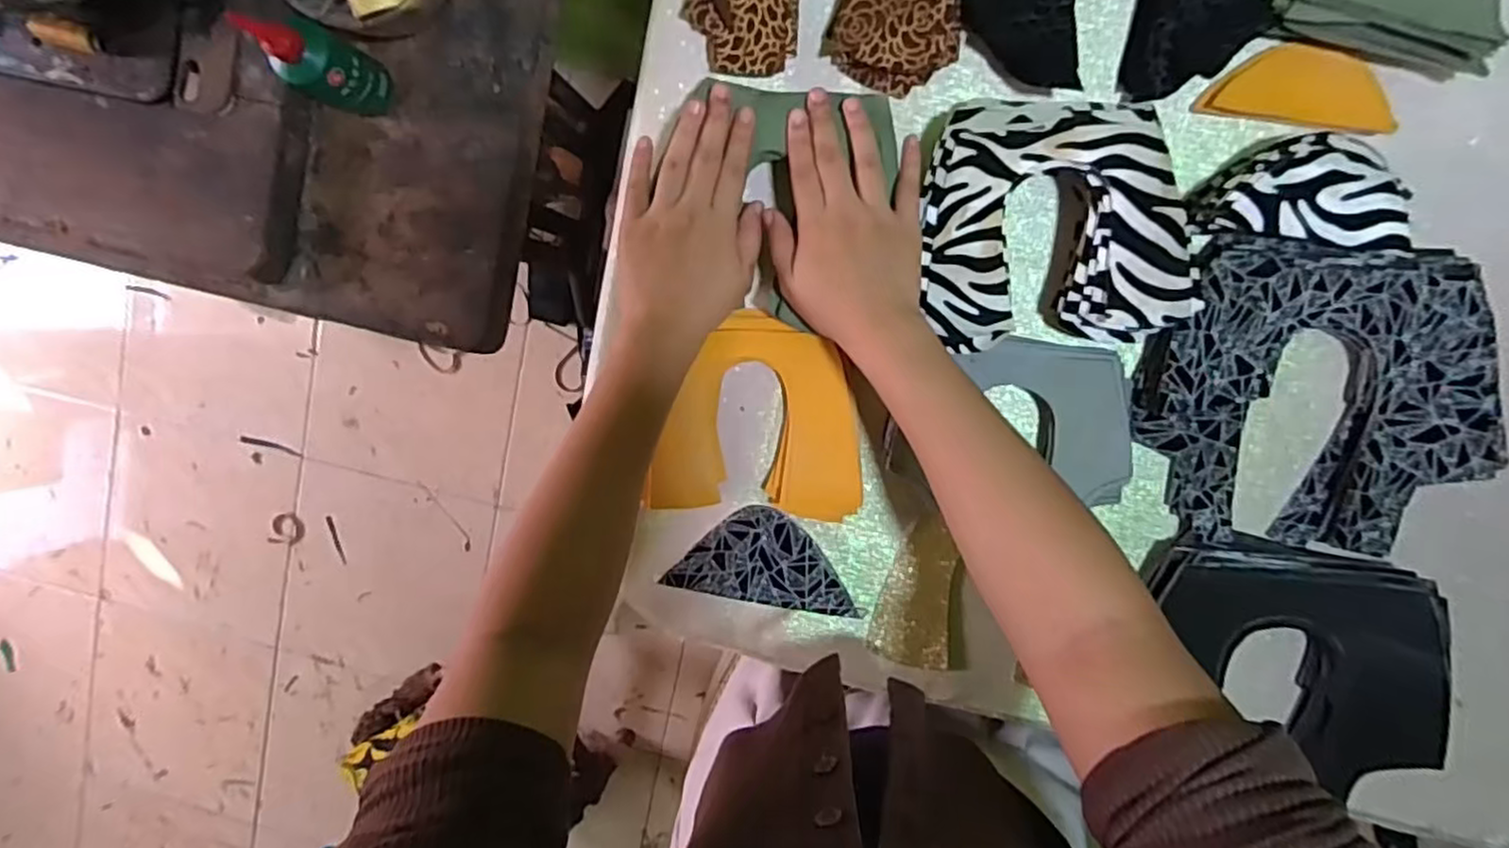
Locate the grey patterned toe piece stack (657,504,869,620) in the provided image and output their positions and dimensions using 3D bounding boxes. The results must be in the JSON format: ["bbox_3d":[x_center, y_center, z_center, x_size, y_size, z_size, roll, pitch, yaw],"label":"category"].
[{"bbox_3d":[0.010,0.100,0.529,0.137,0.012,0.069,11,98,5],"label":"grey patterned toe piece stack"}]

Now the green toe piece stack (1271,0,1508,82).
[{"bbox_3d":[0.371,-0.249,0.410,0.118,0.032,0.062,13,98,5],"label":"green toe piece stack"}]

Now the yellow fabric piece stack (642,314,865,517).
[{"bbox_3d":[0.006,-0.005,0.506,0.142,0.024,0.139,6,97,6],"label":"yellow fabric piece stack"}]

